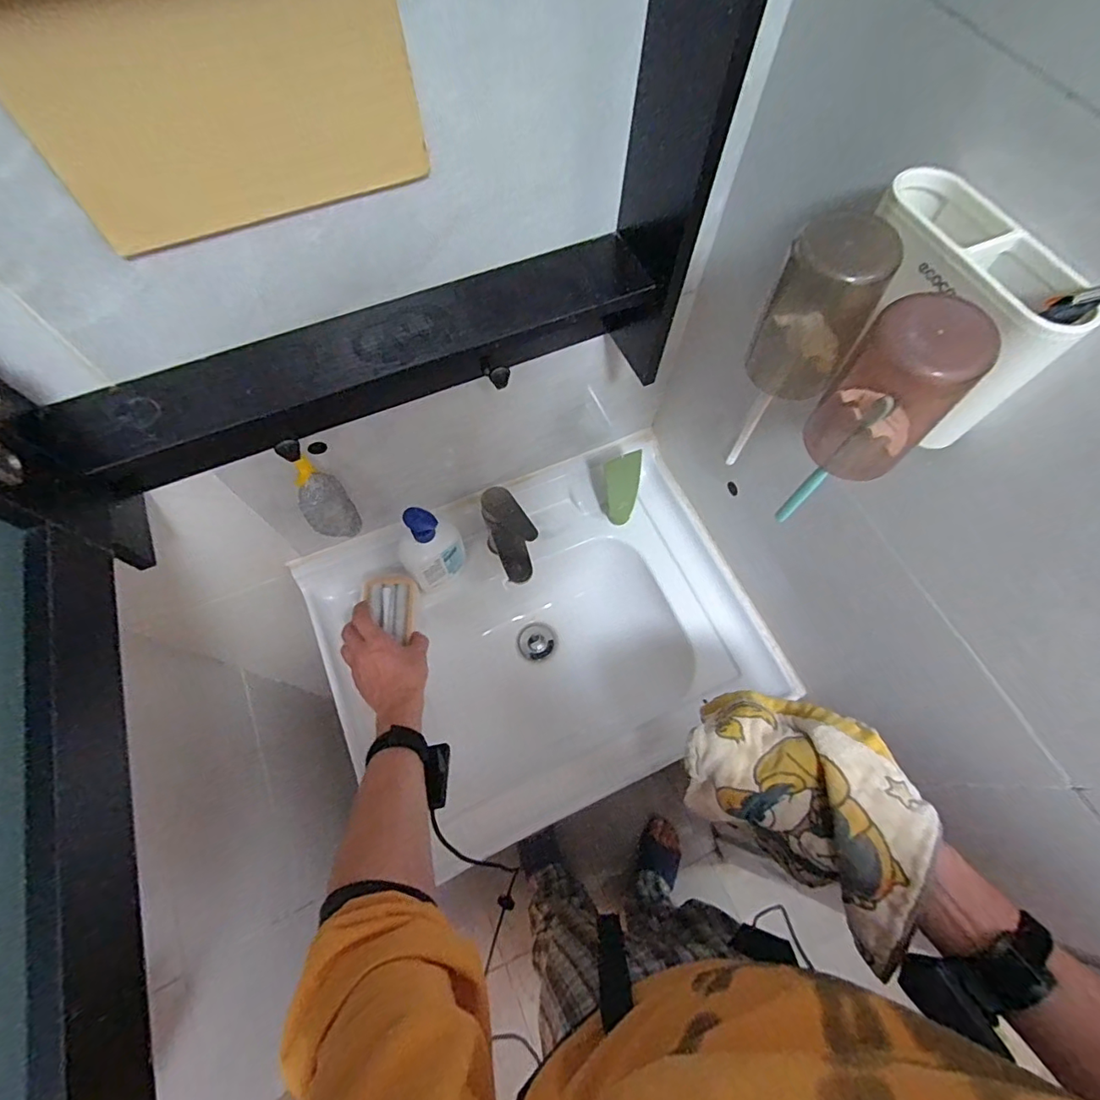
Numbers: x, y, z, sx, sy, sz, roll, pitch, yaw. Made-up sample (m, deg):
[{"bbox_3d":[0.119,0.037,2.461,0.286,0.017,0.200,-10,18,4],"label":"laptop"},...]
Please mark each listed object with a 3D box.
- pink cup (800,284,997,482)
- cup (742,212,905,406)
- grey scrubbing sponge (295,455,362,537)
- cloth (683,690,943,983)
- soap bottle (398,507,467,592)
[{"bbox_3d":[0.224,-0.100,0.343,0.062,0.121,0.069,-37,73,-15],"label":"pink cup"},{"bbox_3d":[0.187,-0.171,0.373,0.061,0.117,0.064,0,67,-1],"label":"cup"},{"bbox_3d":[-0.259,-0.058,0.591,0.053,0.124,0.059,-32,72,-14],"label":"grey scrubbing sponge"},{"bbox_3d":[0.229,0.222,0.474,0.193,0.120,0.145,36,71,13],"label":"cloth"},{"bbox_3d":[-0.168,0.004,0.744,0.092,0.185,0.058,-29,71,-13],"label":"soap bottle"}]

